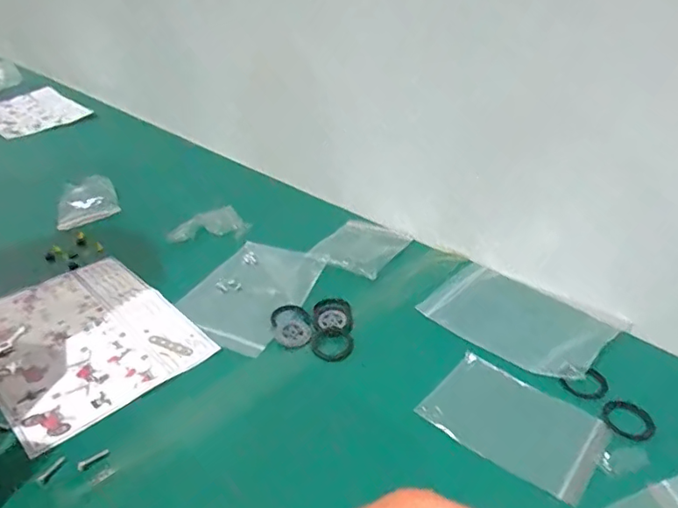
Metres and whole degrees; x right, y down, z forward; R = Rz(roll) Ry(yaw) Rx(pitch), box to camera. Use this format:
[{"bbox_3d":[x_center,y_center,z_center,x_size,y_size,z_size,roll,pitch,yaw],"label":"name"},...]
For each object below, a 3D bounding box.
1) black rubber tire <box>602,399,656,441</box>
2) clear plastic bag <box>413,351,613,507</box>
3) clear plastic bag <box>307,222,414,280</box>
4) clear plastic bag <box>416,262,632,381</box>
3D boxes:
[{"bbox_3d":[0.228,0.131,0.432,0.039,0.004,0.037,-1,33,1],"label":"black rubber tire"},{"bbox_3d":[0.137,0.130,0.427,0.125,0.004,0.086,25,41,28],"label":"clear plastic bag"},{"bbox_3d":[0.027,-0.011,0.631,0.078,0.018,0.108,18,38,27],"label":"clear plastic bag"},{"bbox_3d":[0.172,0.058,0.528,0.162,0.009,0.117,26,42,36],"label":"clear plastic bag"}]

